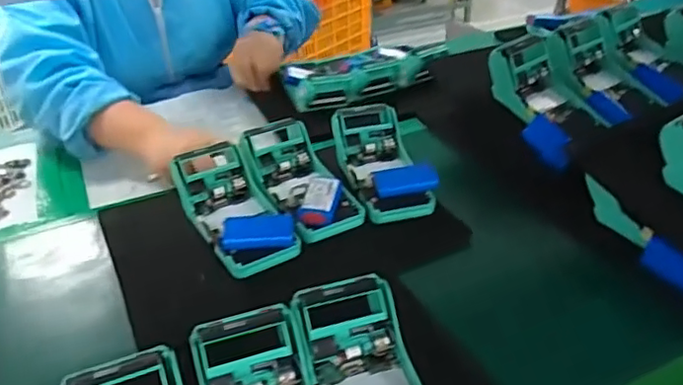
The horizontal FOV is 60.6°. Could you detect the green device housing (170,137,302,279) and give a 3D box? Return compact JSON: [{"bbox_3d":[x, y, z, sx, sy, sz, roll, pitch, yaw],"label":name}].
[{"bbox_3d":[-0.109,0.018,0.606,0.083,0.054,0.165,-18,40,-33],"label":"green device housing"}]

